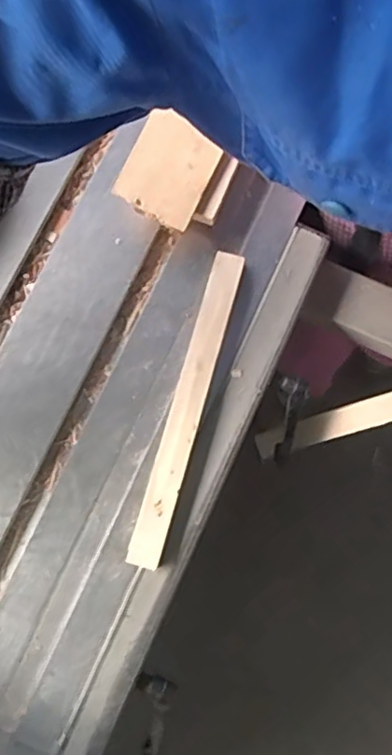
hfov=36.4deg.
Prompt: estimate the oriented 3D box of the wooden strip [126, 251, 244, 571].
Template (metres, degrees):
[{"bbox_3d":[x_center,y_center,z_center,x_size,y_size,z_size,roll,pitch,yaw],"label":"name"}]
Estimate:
[{"bbox_3d":[-0.008,0.024,0.557,0.031,0.017,0.297,16,79,3],"label":"wooden strip"}]

